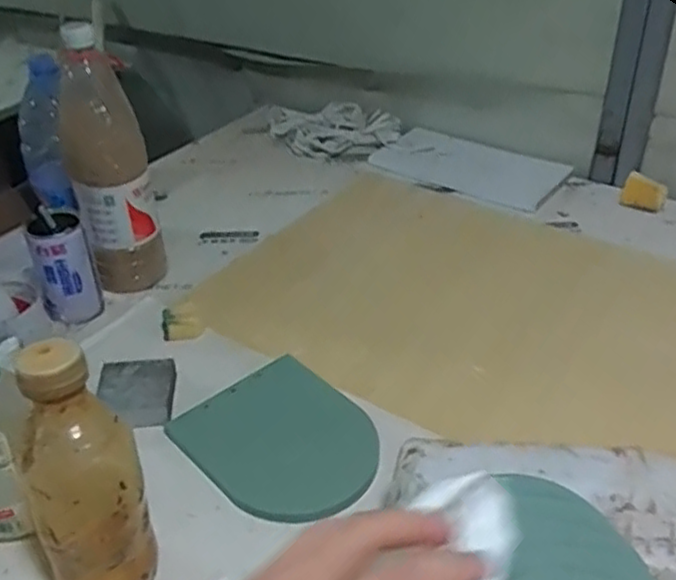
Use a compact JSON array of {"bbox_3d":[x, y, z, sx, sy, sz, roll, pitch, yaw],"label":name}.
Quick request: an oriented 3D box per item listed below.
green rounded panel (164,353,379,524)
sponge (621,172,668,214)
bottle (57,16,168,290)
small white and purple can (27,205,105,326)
[{"bbox_3d":[-0.049,0.133,0.643,0.138,0.018,0.168,-30,45,-35],"label":"green rounded panel"},{"bbox_3d":[0.442,-0.140,1.032,0.058,0.048,0.024,13,37,21],"label":"sponge"},{"bbox_3d":[-0.261,-0.137,0.818,0.094,0.287,0.091,-13,37,-17],"label":"bottle"},{"bbox_3d":[-0.308,-0.028,0.807,0.059,0.142,0.054,-16,38,-21],"label":"small white and purple can"}]

